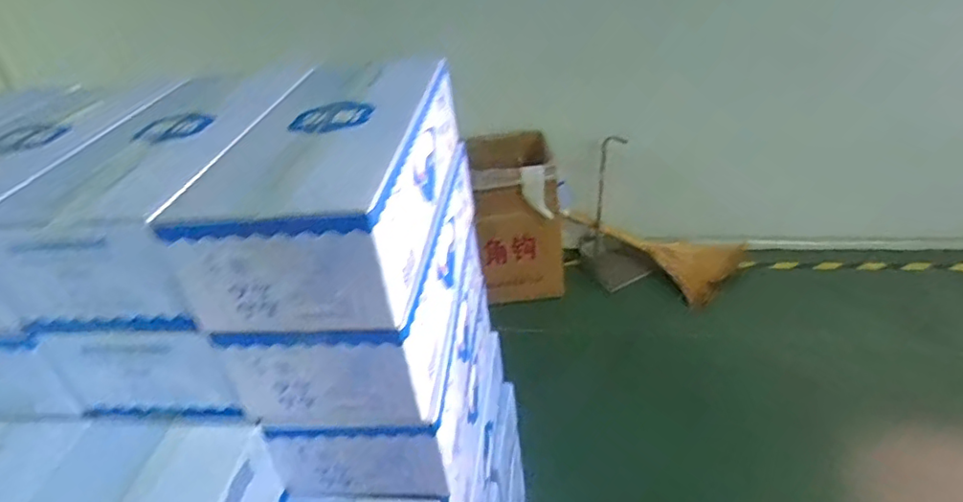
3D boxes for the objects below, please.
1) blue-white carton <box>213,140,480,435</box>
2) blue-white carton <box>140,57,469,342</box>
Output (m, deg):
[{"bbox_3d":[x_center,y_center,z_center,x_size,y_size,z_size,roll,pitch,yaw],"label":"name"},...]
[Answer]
[{"bbox_3d":[-0.119,0.015,0.714,0.188,0.114,0.403,0,34,11],"label":"blue-white carton"},{"bbox_3d":[-0.151,-0.084,0.636,0.186,0.128,0.374,-2,33,8],"label":"blue-white carton"}]

